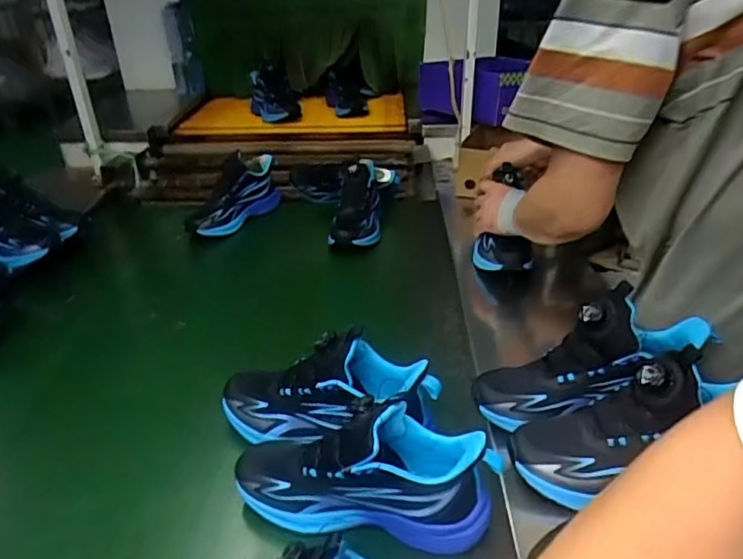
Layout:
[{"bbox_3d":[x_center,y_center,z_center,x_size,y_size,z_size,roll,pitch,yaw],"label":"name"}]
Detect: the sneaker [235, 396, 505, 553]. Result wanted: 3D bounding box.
[{"bbox_3d":[-0.009,0.180,0.548,0.247,0.139,0.081,6,31,10],"label":"sneaker"}]

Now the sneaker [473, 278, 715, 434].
[{"bbox_3d":[0.232,0.081,0.609,0.250,0.108,0.074,-28,30,9],"label":"sneaker"}]

